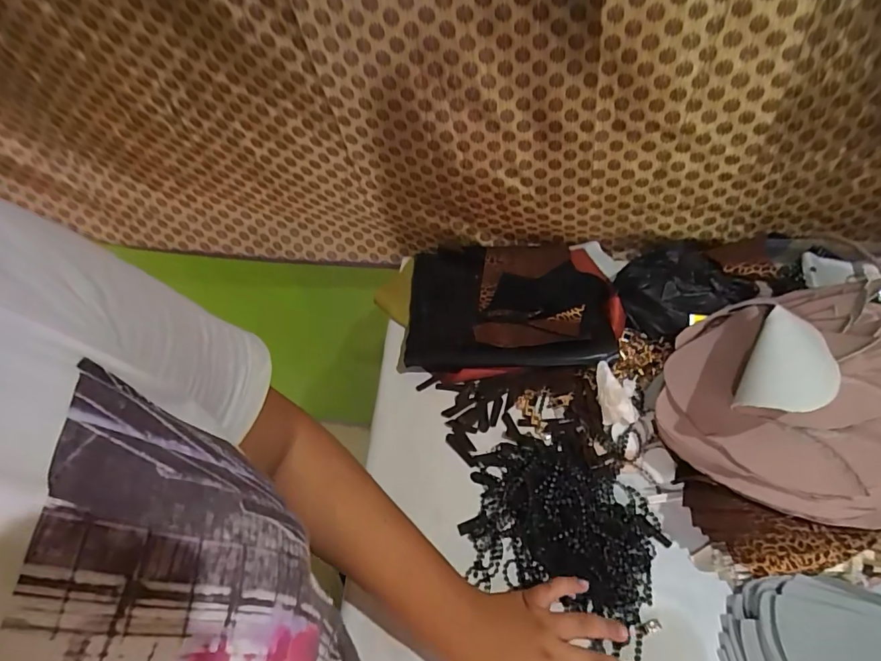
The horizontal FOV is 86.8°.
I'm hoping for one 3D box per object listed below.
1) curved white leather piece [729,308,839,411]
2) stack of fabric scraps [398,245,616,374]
[{"bbox_3d":[0.291,0.026,0.385,0.054,0.037,0.102,25,59,22],"label":"curved white leather piece"},{"bbox_3d":[0.088,-0.045,0.604,0.256,0.047,0.219,1,55,2],"label":"stack of fabric scraps"}]

